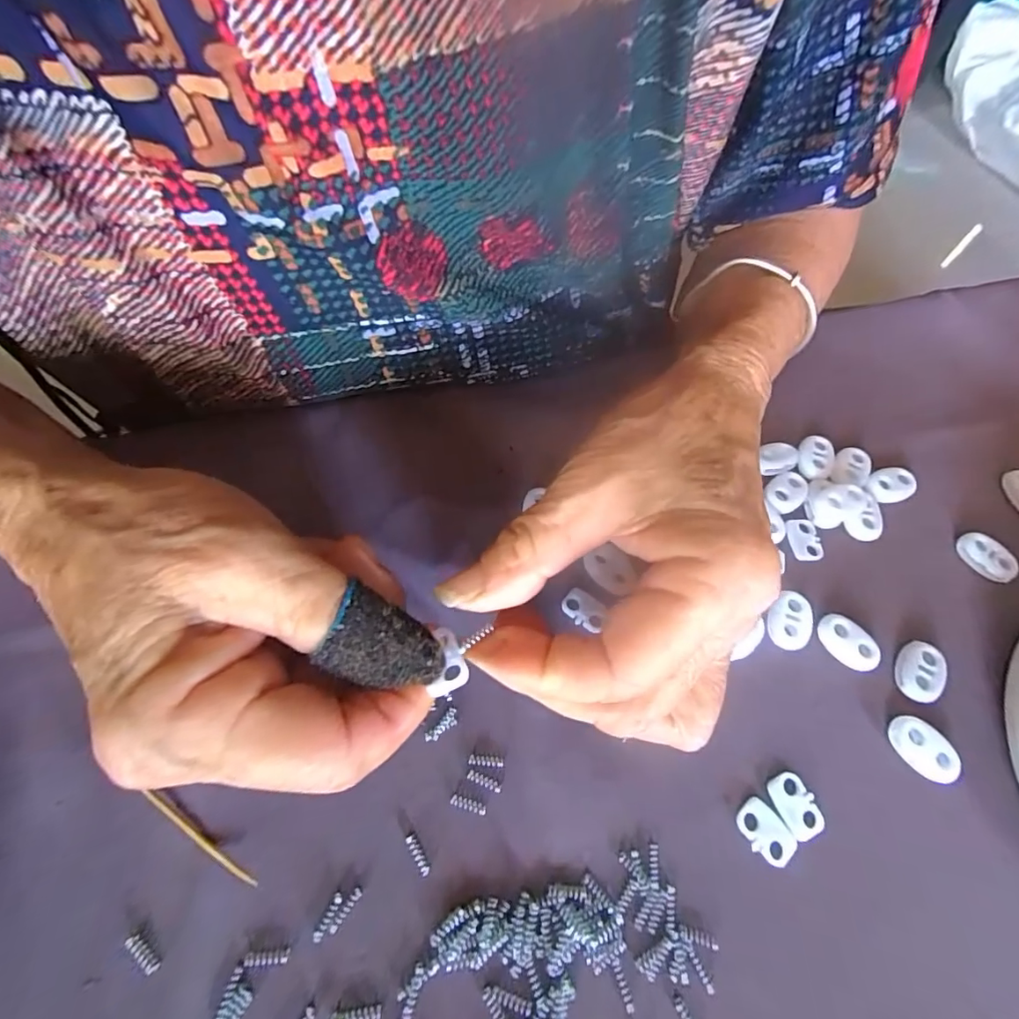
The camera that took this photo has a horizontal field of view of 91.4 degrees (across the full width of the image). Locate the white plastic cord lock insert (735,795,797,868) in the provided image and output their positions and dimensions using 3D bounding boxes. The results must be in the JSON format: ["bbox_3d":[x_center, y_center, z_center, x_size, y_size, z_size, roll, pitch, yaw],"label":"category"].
[{"bbox_3d":[0.083,0.104,0.160,0.013,0.004,0.018,-34,70,-18],"label":"white plastic cord lock insert"}]

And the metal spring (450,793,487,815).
[{"bbox_3d":[-0.013,0.094,0.159,0.012,0.004,0.004,15,64,5],"label":"metal spring"}]

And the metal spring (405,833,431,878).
[{"bbox_3d":[-0.028,0.106,0.152,0.004,0.004,0.012,-29,68,-16],"label":"metal spring"}]

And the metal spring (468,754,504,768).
[{"bbox_3d":[-0.008,0.083,0.164,0.012,0.004,0.004,3,63,-1],"label":"metal spring"}]

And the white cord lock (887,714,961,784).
[{"bbox_3d":[0.143,0.083,0.172,0.015,0.007,0.021,-40,72,-20],"label":"white cord lock"}]

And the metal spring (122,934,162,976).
[{"bbox_3d":[-0.101,0.123,0.137,0.012,0.004,0.004,38,68,15],"label":"metal spring"}]

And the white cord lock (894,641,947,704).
[{"bbox_3d":[0.152,0.060,0.184,0.015,0.005,0.022,31,66,12],"label":"white cord lock"}]

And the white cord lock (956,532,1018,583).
[{"bbox_3d":[0.197,0.020,0.206,0.013,0.007,0.022,-31,69,-17],"label":"white cord lock"}]

